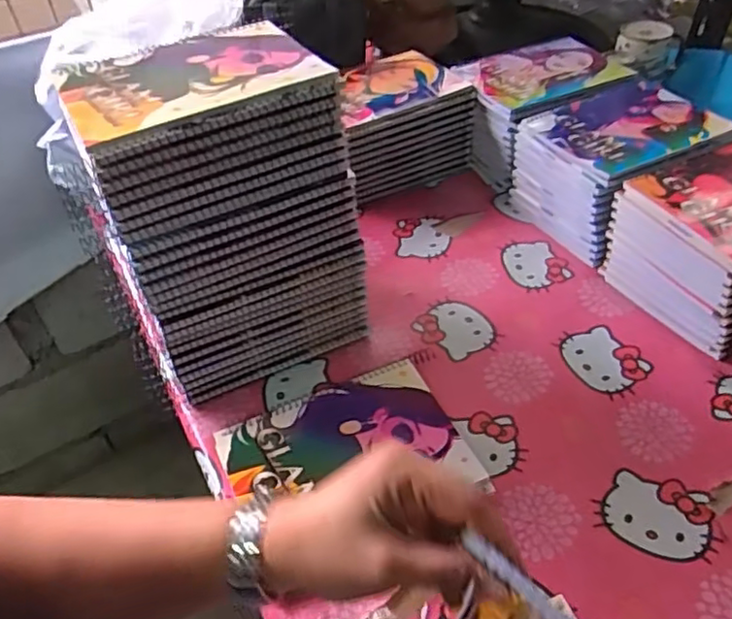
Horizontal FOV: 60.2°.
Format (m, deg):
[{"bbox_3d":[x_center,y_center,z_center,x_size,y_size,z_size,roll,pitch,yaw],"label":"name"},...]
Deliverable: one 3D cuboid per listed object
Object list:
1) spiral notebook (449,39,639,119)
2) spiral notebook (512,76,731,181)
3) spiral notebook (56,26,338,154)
[{"bbox_3d":[0.242,-0.320,0.847,0.201,0.015,0.157,-20,46,-16],"label":"spiral notebook"},{"bbox_3d":[0.299,-0.223,0.741,0.186,0.010,0.169,-23,47,-19],"label":"spiral notebook"},{"bbox_3d":[-0.139,-0.185,0.507,0.195,0.008,0.140,-23,47,-19],"label":"spiral notebook"}]

